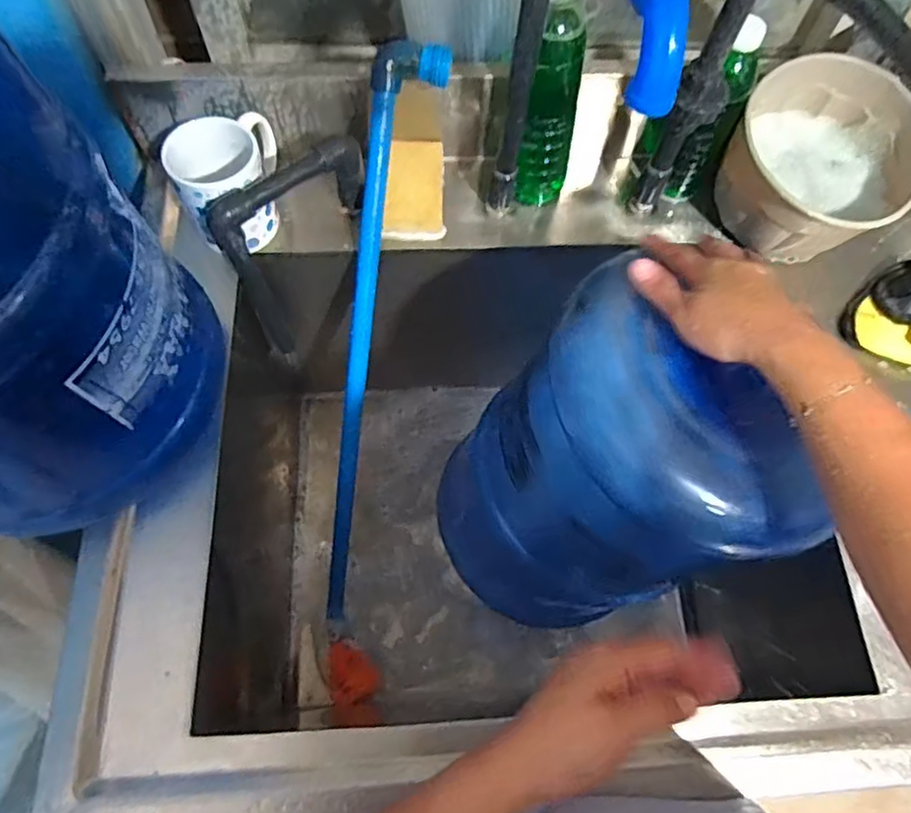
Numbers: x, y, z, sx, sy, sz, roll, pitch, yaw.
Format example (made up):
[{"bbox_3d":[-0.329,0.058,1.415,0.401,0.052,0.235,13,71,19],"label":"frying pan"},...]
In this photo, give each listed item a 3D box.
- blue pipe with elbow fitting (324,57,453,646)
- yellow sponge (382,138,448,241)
[{"bbox_3d":[-0.093,-0.021,0.675,0.067,0.662,0.034,11,22,2],"label":"blue pipe with elbow fitting"},{"bbox_3d":[-0.042,-0.225,0.637,0.059,0.024,0.113,-1,66,-4],"label":"yellow sponge"}]

